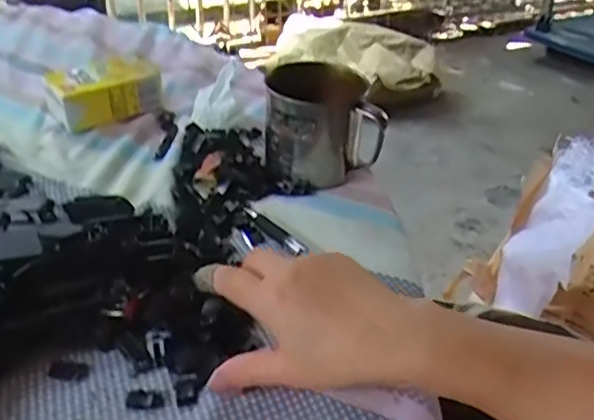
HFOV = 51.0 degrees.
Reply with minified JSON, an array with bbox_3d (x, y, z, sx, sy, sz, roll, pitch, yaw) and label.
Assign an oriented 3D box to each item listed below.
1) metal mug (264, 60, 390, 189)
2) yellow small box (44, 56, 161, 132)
[{"bbox_3d":[0.021,-0.077,0.567,0.098,0.085,0.074,0,37,-5],"label":"metal mug"},{"bbox_3d":[-0.204,-0.125,0.654,0.107,0.042,0.068,-19,43,-27],"label":"yellow small box"}]

